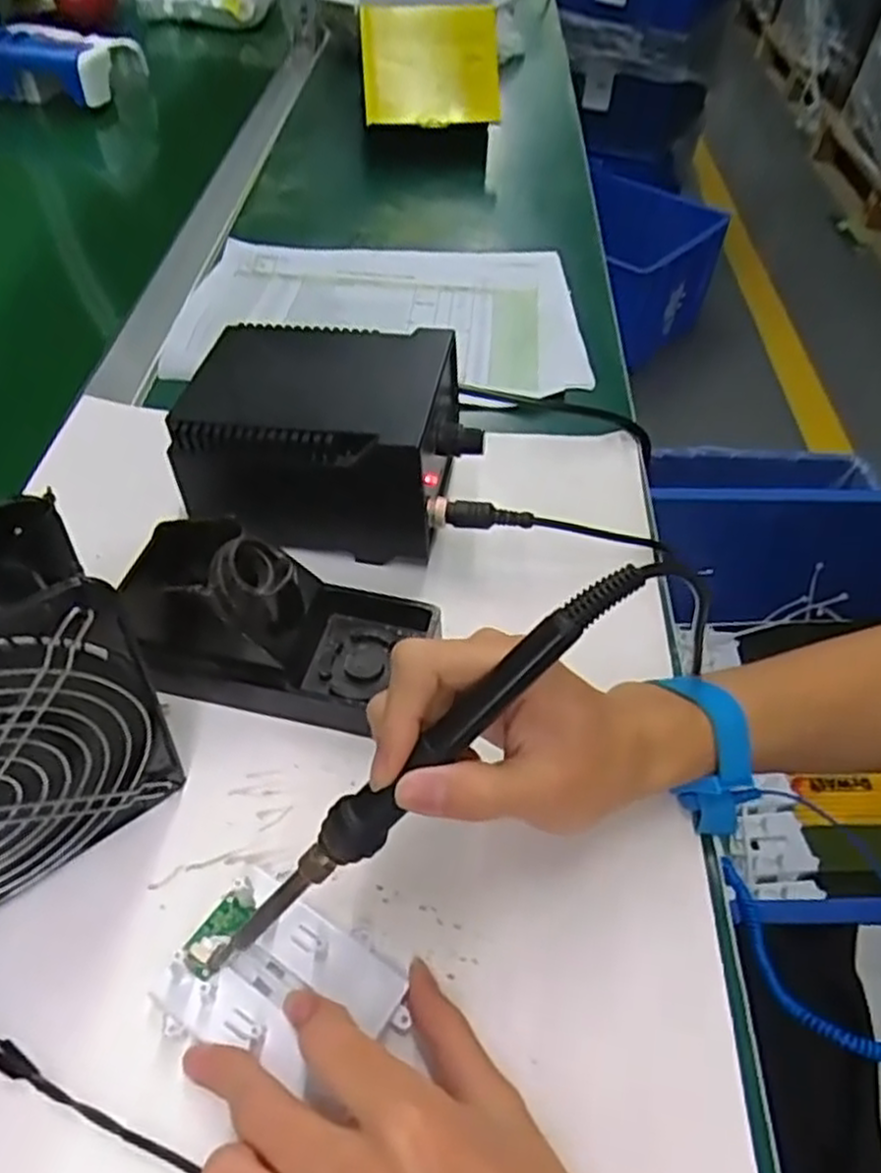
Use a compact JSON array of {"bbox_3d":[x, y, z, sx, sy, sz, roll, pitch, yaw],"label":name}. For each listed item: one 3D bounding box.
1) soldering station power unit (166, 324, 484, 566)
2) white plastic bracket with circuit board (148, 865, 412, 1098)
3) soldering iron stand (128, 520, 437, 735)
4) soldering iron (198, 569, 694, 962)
[{"bbox_3d":[-0.062,-0.092,0.447,0.155,0.081,0.113,8,48,2],"label":"soldering station power unit"},{"bbox_3d":[-0.057,0.149,0.290,0.085,0.016,0.059,23,54,12],"label":"white plastic bracket with circuit board"},{"bbox_3d":[-0.086,0.011,0.378,0.150,0.075,0.071,13,48,6],"label":"soldering iron stand"},{"bbox_3d":[-0.004,0.064,0.275,0.217,0.023,0.017,-45,57,10],"label":"soldering iron"}]

